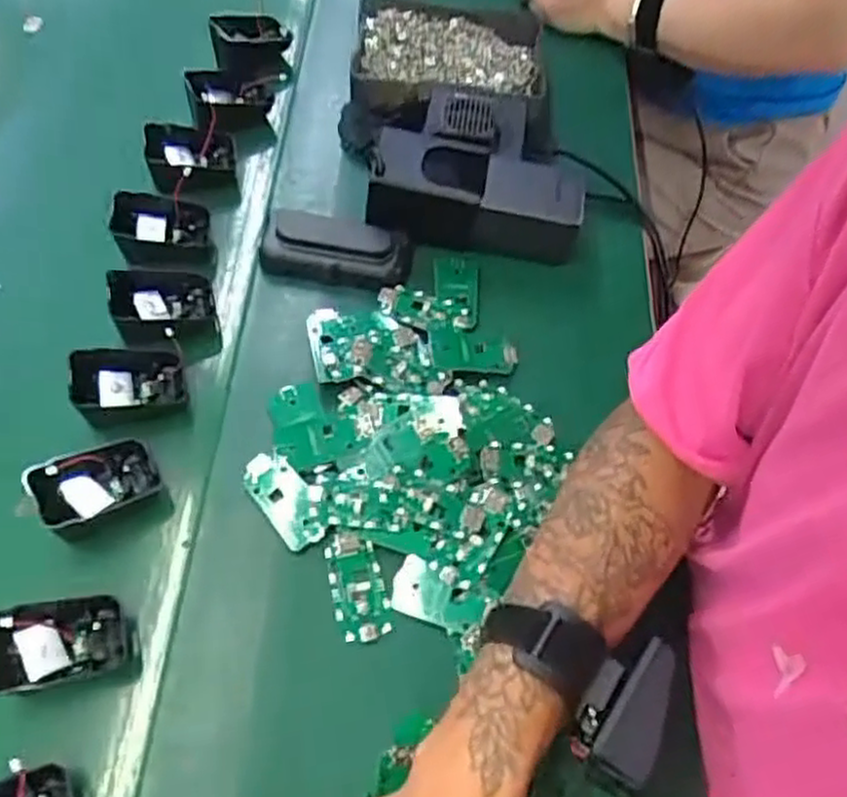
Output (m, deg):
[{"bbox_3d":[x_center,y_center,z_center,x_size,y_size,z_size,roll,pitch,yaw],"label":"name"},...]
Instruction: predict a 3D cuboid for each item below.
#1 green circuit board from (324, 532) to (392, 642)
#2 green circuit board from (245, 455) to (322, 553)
[{"bbox_3d":[-0.038,0.109,0.445,0.030,0.010,0.061,-12,64,-6],"label":"green circuit board"},{"bbox_3d":[-0.083,0.059,0.462,0.032,0.007,0.062,-34,68,-16],"label":"green circuit board"}]

